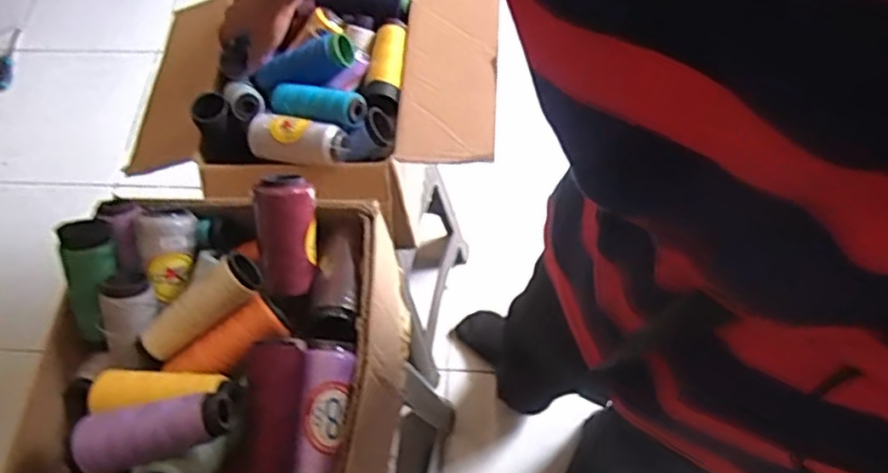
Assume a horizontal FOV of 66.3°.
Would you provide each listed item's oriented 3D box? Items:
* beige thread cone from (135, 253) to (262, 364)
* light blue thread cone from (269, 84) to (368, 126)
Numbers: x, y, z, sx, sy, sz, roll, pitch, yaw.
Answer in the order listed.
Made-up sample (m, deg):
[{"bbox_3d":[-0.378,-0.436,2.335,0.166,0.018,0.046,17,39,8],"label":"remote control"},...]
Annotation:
[{"bbox_3d":[-0.214,0.064,0.584,0.119,0.035,0.038,-39,66,5],"label":"beige thread cone"},{"bbox_3d":[-0.139,-0.145,0.753,0.111,0.049,0.042,14,65,10],"label":"light blue thread cone"}]

